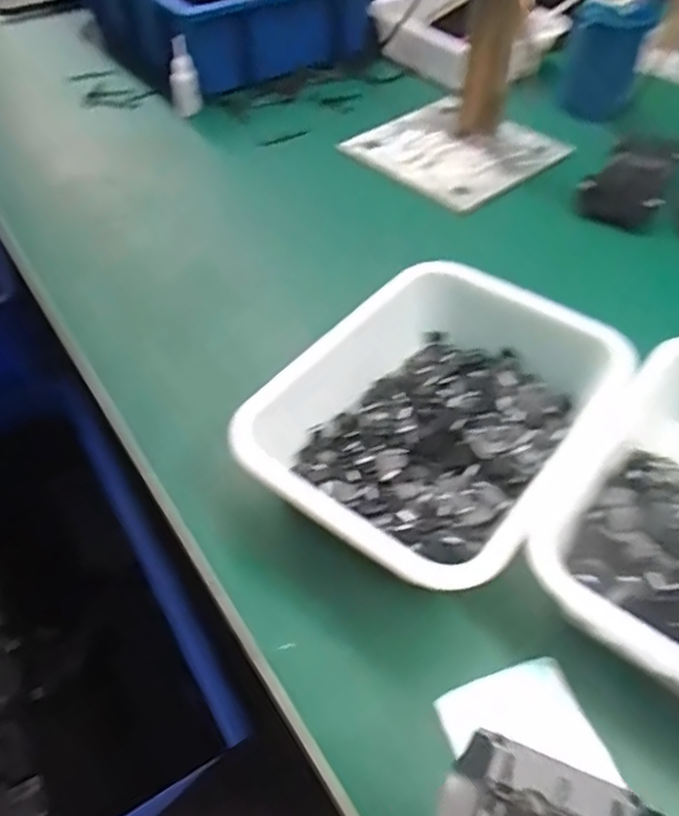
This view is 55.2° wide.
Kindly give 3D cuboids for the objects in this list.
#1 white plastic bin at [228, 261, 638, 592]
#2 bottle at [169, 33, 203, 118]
[{"bbox_3d":[0.073,0.003,0.452,0.186,0.064,0.250,30,54,25],"label":"white plastic bin"},{"bbox_3d":[-0.194,-0.411,0.812,0.037,0.095,0.031,-10,48,-8],"label":"bottle"}]

